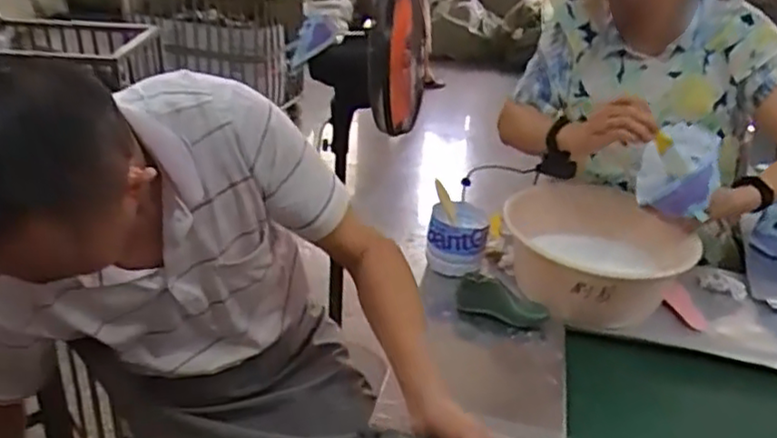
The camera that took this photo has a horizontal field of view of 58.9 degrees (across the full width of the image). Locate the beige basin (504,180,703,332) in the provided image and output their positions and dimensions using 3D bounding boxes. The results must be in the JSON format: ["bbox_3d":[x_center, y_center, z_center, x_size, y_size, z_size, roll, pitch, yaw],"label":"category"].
[{"bbox_3d":[0.340,0.054,1.154,0.263,0.146,0.281,0,28,-7],"label":"beige basin"}]

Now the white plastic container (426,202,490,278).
[{"bbox_3d":[0.122,0.030,1.203,0.100,0.080,0.132,8,28,8],"label":"white plastic container"}]

